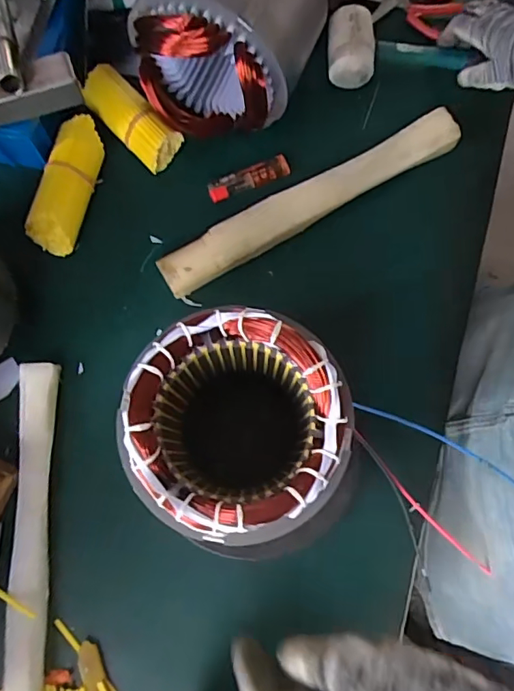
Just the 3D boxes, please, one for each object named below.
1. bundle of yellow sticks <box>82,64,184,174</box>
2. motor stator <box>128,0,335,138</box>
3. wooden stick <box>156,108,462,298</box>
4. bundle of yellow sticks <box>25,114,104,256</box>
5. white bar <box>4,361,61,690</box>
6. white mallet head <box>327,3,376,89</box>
[{"bbox_3d":[-0.128,-0.231,0.521,0.046,0.038,0.109,-43,81,-9],"label":"bundle of yellow sticks"},{"bbox_3d":[-0.027,-0.284,0.472,0.142,0.156,0.144,21,78,4],"label":"motor stator"},{"bbox_3d":[0.056,-0.146,0.513,0.330,0.026,0.042,-30,80,-6],"label":"wooden stick"},{"bbox_3d":[-0.185,-0.159,0.507,0.042,0.040,0.131,15,78,3],"label":"bundle of yellow sticks"},{"bbox_3d":[-0.195,0.163,0.446,0.029,0.025,0.296,-3,78,-1],"label":"white bar"},{"bbox_3d":[0.098,-0.312,0.539,0.047,0.051,0.069,-1,78,-1],"label":"white mallet head"}]

